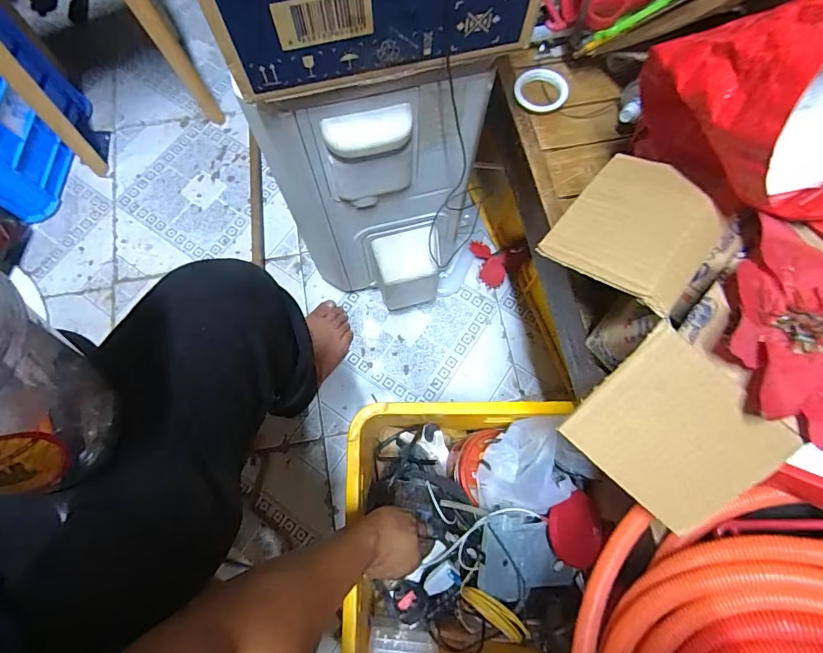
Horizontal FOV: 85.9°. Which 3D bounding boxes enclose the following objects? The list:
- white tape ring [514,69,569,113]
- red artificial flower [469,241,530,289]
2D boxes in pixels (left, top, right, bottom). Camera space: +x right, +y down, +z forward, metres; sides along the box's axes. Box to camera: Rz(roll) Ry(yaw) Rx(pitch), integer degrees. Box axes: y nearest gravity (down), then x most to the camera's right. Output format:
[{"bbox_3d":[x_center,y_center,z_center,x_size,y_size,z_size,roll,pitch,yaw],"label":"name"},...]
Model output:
[{"bbox_3d":[0.180,-0.325,0.612,0.072,0.017,0.063,9,74,2],"label":"white tape ring"},{"bbox_3d":[0.176,-0.137,0.941,0.119,0.063,0.084,22,75,6],"label":"red artificial flower"}]

